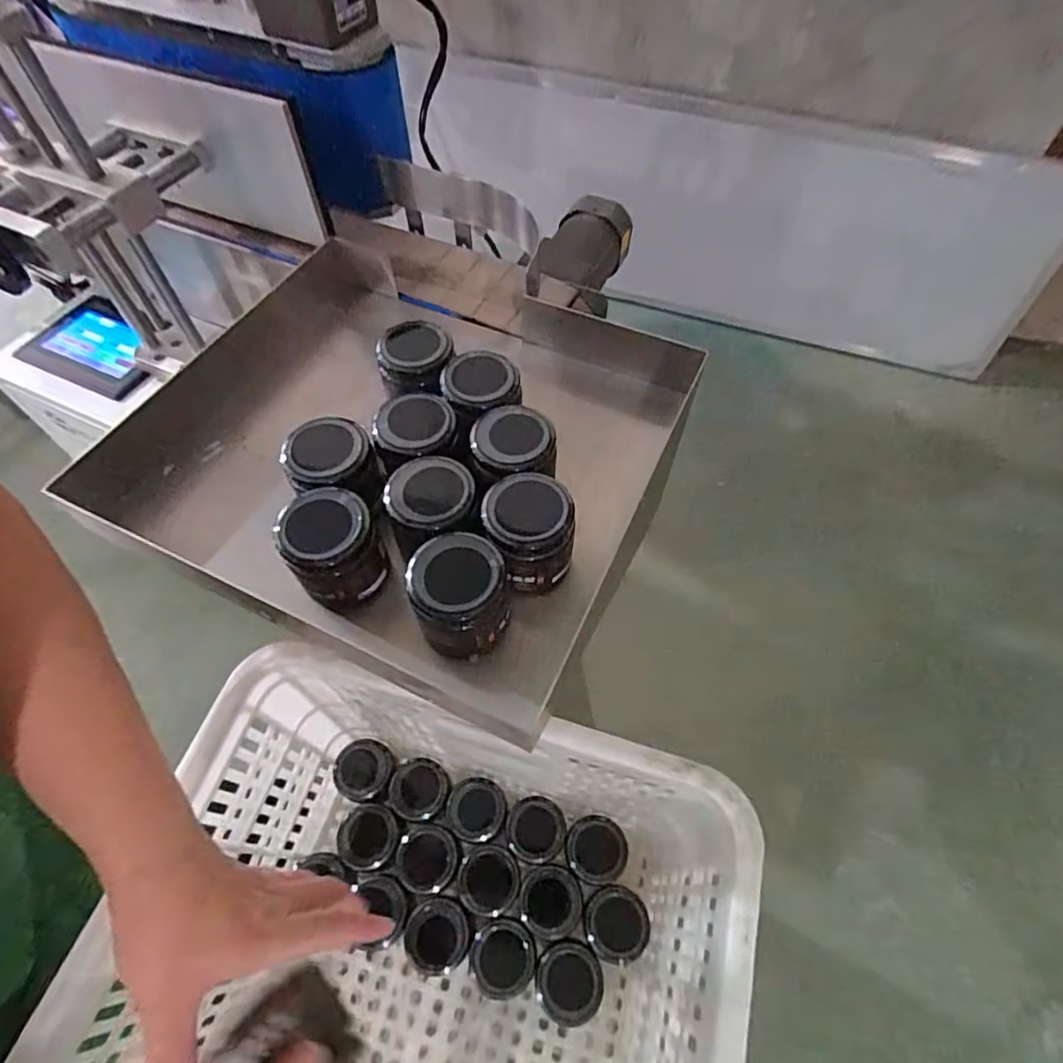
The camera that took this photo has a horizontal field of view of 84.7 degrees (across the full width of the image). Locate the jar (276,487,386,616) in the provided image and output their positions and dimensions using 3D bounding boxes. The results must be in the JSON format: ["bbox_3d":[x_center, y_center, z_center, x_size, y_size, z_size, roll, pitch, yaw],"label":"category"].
[{"bbox_3d":[-0.144,0.014,0.431,0.062,0.076,0.062,0,59,0],"label":"jar"}]

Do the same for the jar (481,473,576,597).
[{"bbox_3d":[-0.001,0.004,0.442,0.065,0.067,0.063,-3,59,-1],"label":"jar"}]

